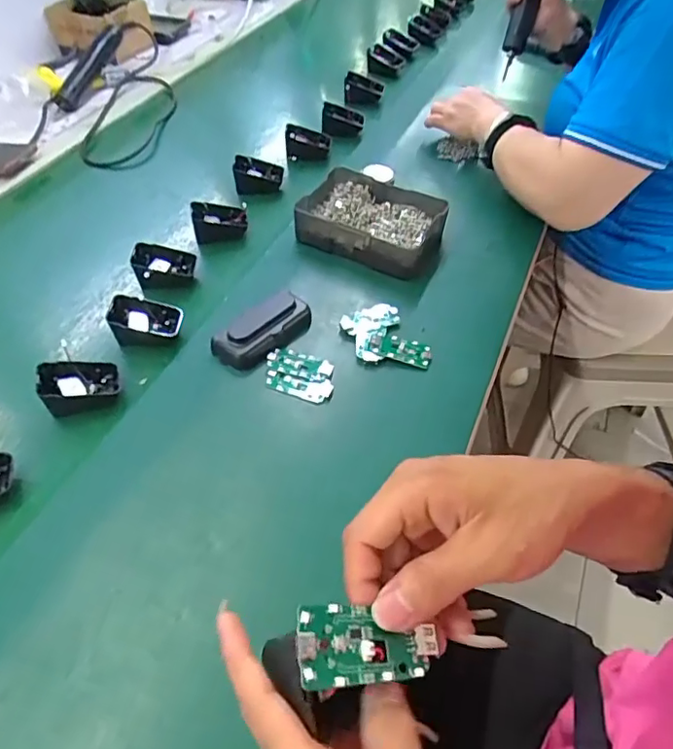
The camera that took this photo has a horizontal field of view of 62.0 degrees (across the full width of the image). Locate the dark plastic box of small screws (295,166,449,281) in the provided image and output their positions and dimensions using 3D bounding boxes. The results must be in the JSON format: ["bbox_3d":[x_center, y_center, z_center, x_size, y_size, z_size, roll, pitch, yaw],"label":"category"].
[{"bbox_3d":[0.045,-0.187,0.682,0.168,0.042,0.124,21,55,15],"label":"dark plastic box of small screws"}]

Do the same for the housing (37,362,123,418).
[{"bbox_3d":[-0.237,0.012,0.522,0.065,0.040,0.052,-12,53,-9],"label":"housing"}]

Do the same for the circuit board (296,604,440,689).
[{"bbox_3d":[0.014,0.116,0.238,0.063,0.006,0.031,14,47,-16],"label":"circuit board"}]

